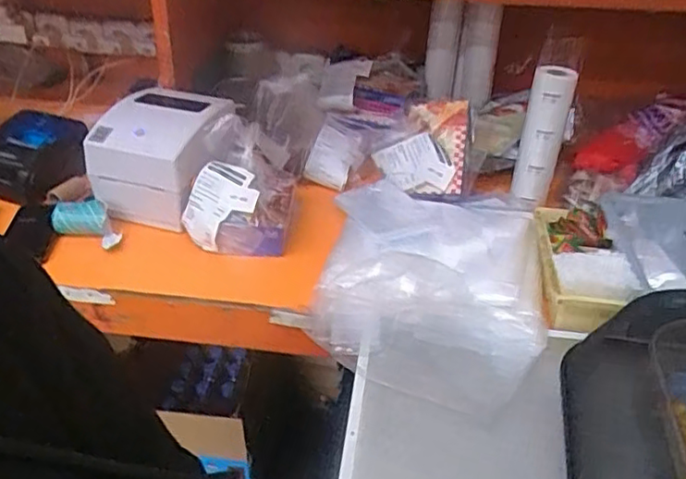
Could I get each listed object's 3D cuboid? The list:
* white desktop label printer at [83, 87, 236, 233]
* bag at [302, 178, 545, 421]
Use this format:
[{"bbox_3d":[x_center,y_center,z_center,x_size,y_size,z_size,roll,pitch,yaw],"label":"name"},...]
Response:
[{"bbox_3d":[-0.295,-0.144,1.040,0.187,0.161,0.200,18,37,22],"label":"white desktop label printer"},{"bbox_3d":[0.122,0.039,0.883,0.312,0.067,0.454,8,34,9],"label":"bag"}]

